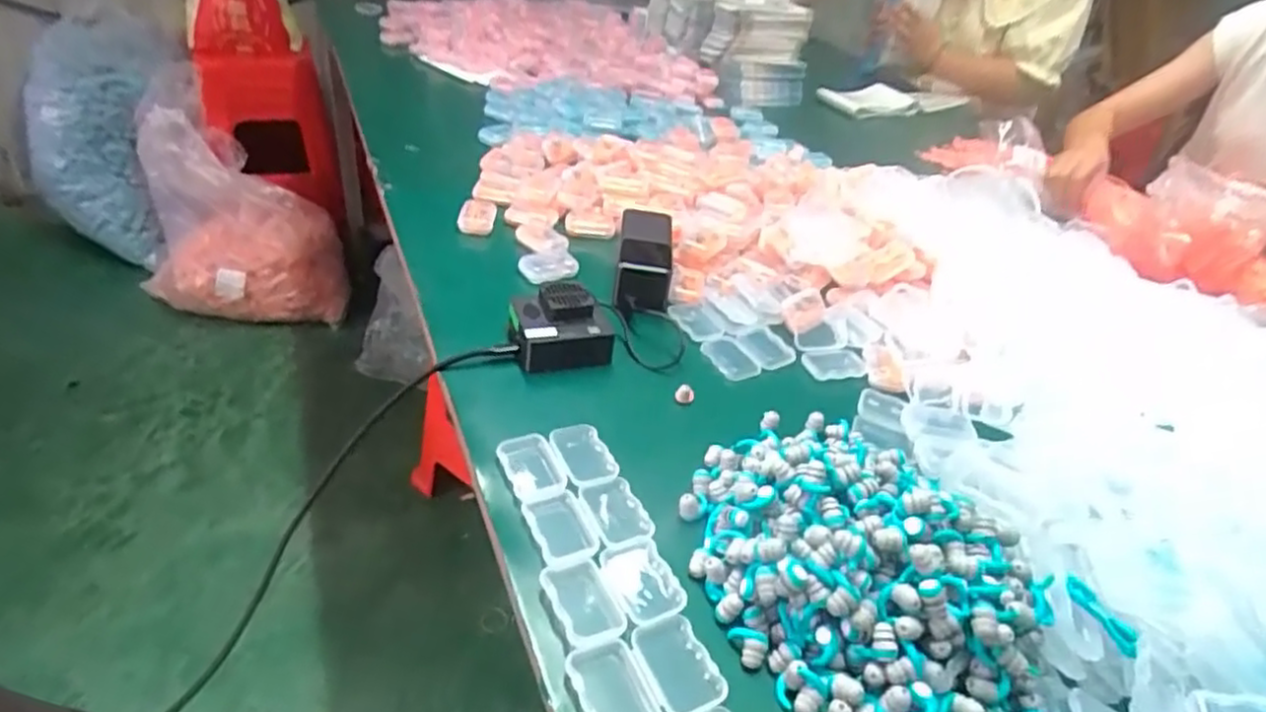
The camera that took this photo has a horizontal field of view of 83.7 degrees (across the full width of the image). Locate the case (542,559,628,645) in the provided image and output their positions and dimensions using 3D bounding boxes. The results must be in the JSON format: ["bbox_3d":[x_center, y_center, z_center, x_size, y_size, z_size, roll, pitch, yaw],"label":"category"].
[{"bbox_3d":[-0.028,0.142,0.410,0.036,0.012,0.053,-11,41,-27],"label":"case"}]

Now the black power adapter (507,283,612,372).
[{"bbox_3d":[-0.062,-0.025,0.603,0.081,0.050,0.068,-3,38,-18],"label":"black power adapter"}]

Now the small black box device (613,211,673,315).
[{"bbox_3d":[0.010,-0.098,0.710,0.056,0.045,0.146,9,36,-2],"label":"small black box device"}]

